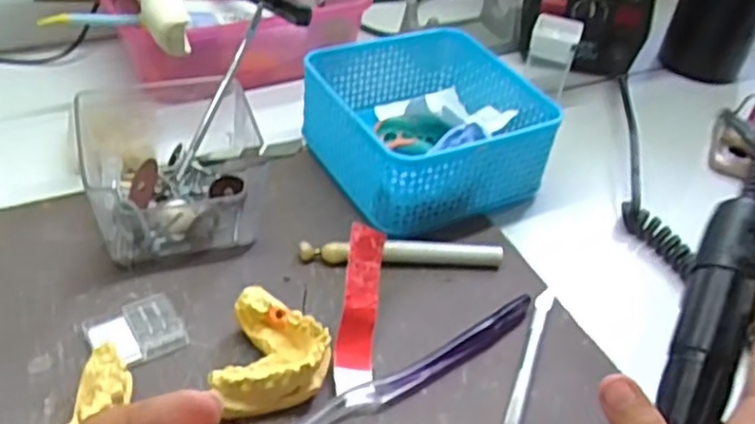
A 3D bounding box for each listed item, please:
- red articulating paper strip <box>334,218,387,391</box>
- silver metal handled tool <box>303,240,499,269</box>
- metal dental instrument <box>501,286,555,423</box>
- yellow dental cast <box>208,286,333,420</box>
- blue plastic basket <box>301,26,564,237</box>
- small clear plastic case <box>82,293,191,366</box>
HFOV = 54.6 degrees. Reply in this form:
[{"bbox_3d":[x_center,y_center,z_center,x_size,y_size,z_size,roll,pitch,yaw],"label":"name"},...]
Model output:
[{"bbox_3d":[-0.008,0.049,0.377,0.020,0.006,0.084,14,74,-22],"label":"red articulating paper strip"},{"bbox_3d":[0.015,0.023,0.429,0.118,0.013,0.013,1,42,-8],"label":"silver metal handled tool"},{"bbox_3d":[0.075,0.083,0.374,0.010,0.007,0.133,18,43,11],"label":"metal dental instrument"},{"bbox_3d":[-0.049,0.071,0.355,0.050,0.026,0.062,10,42,3],"label":"yellow dental cast"},{"bbox_3d":[0.032,-0.058,0.484,0.132,0.059,0.129,-18,48,-25],"label":"blue plastic basket"},{"bbox_3d":[-0.123,0.060,0.372,0.042,0.007,0.037,-19,48,-27],"label":"small clear plastic case"}]

